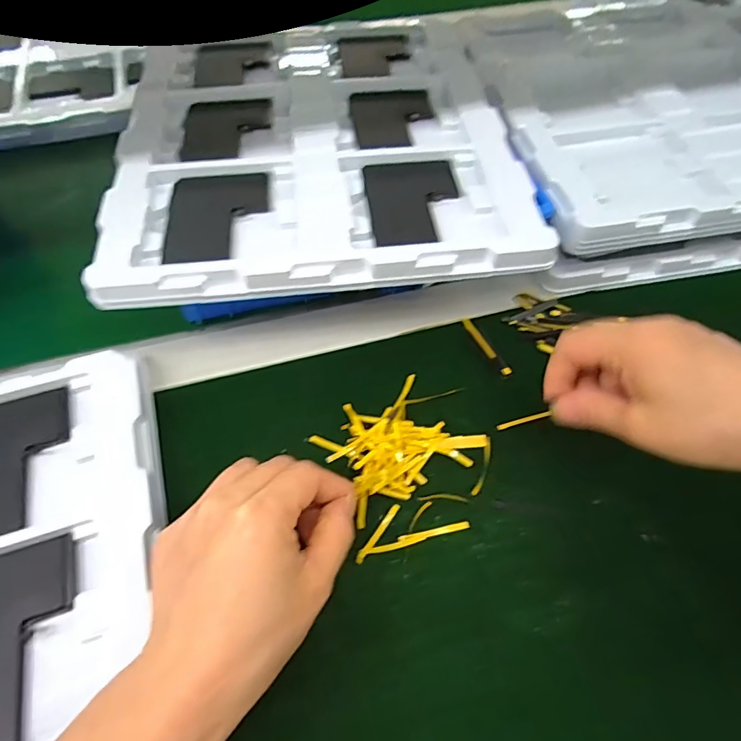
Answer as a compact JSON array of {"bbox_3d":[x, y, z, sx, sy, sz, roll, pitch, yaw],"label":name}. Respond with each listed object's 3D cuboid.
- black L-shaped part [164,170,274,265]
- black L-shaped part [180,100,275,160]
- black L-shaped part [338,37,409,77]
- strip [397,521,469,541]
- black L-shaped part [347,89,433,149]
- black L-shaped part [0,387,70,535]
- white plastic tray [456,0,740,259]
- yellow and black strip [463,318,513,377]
[{"bbox_3d":[-0.099,-0.102,0.320,0.064,0.004,0.085,-6,58,-4],"label":"black L-shaped part"},{"bbox_3d":[-0.109,-0.186,0.373,0.065,0.004,0.078,-5,58,-3],"label":"black L-shaped part"},{"bbox_3d":[0.005,-0.286,0.438,0.063,0.004,0.075,-5,58,-3],"label":"black L-shaped part"},{"bbox_3d":[0.037,0.092,0.277,0.040,0.004,0.004,-10,58,-7],"label":"strip"},{"bbox_3d":[0.019,-0.202,0.387,0.064,0.007,0.086,-6,58,-4],"label":"black L-shaped part"},{"bbox_3d":[-0.214,0.054,0.288,0.064,0.008,0.083,-14,59,-9],"label":"black L-shaped part"},{"bbox_3d":[0.254,-0.249,0.443,0.299,0.026,0.335,-8,57,-9],"label":"white plastic tray"},{"bbox_3d":[0.081,-0.017,0.344,0.008,0.005,0.055,-24,61,-14],"label":"yellow and black strip"}]

